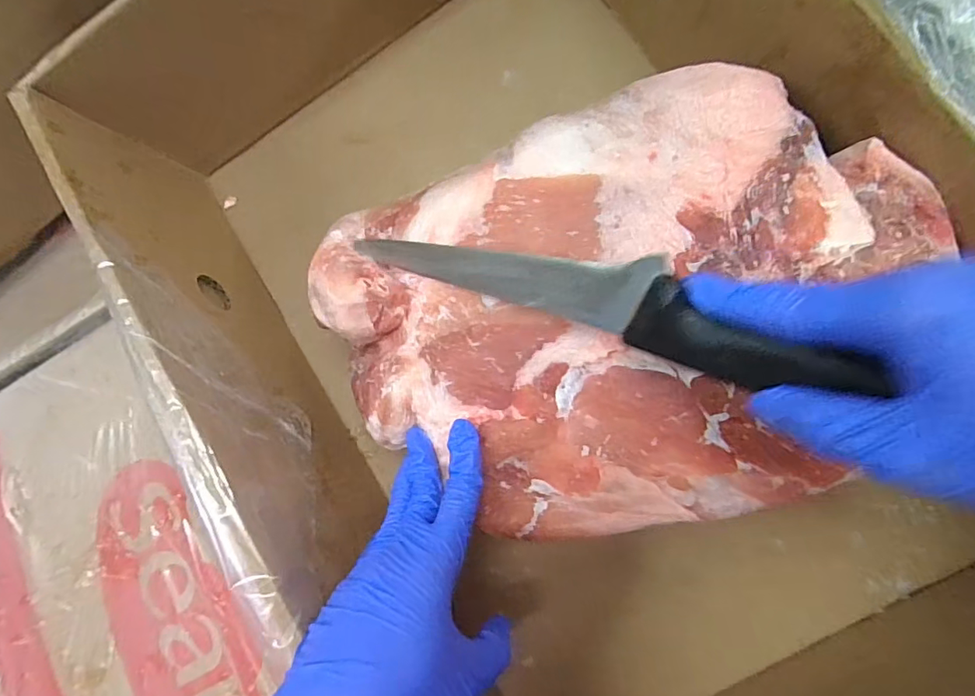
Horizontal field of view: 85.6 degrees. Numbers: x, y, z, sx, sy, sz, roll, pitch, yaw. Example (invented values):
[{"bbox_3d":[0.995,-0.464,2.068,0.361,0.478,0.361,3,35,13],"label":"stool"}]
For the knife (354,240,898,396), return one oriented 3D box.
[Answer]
[{"bbox_3d":[0.035,-0.032,0.265,0.269,0.020,0.035,21,90,36],"label":"knife"}]

